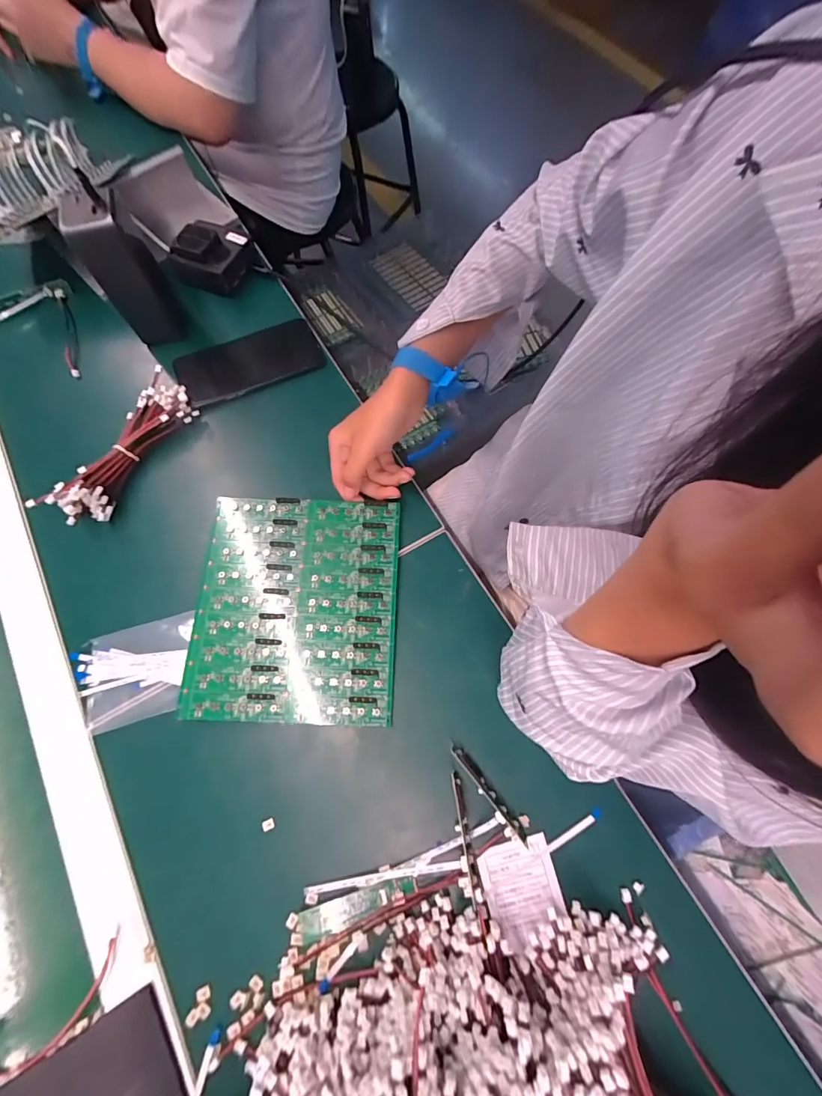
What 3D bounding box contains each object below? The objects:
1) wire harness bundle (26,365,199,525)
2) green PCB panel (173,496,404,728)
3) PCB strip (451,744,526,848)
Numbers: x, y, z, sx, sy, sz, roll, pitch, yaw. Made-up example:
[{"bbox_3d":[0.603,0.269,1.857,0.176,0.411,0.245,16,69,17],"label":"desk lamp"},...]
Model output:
[{"bbox_3d":[-0.287,-0.099,0.429,0.060,0.035,0.170,28,74,11],"label":"wire harness bundle"},{"bbox_3d":[-0.099,0.049,0.381,0.168,0.005,0.193,2,71,-1],"label":"green PCB panel"},{"bbox_3d":[0.060,0.188,0.333,0.009,0.021,0.083,-38,74,-11],"label":"PCB strip"}]

